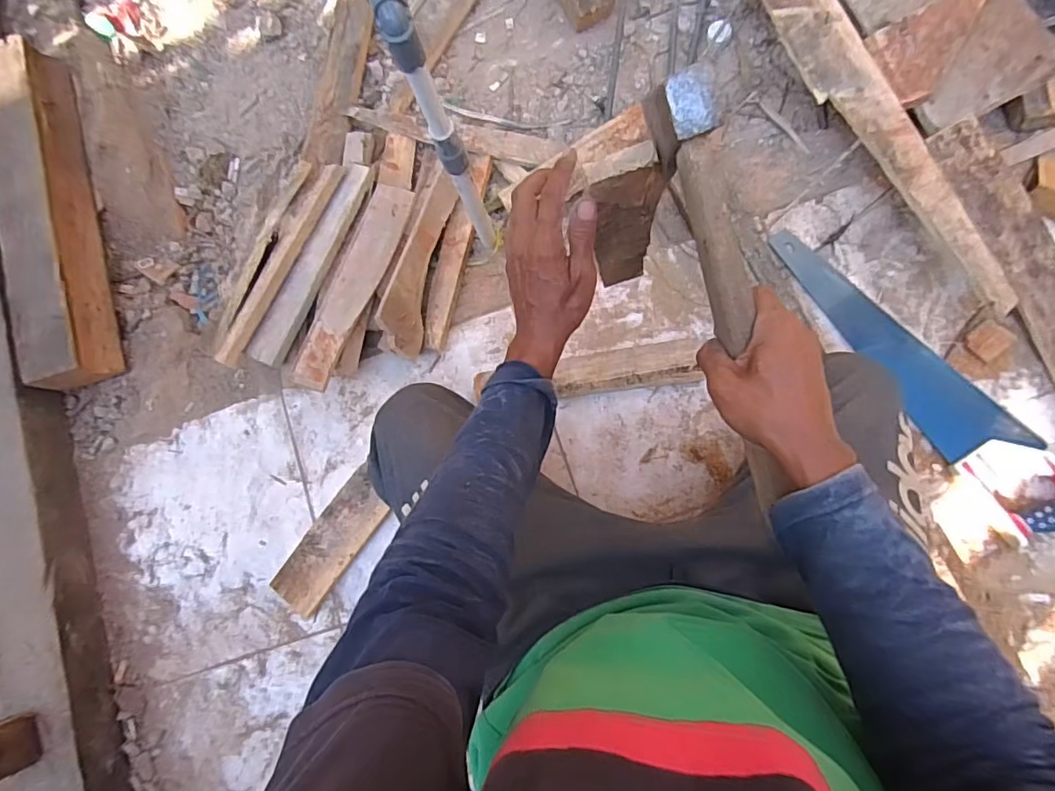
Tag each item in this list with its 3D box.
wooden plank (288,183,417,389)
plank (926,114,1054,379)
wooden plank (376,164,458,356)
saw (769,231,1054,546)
[{"bbox_3d":[-0.264,-0.174,0.804,0.072,0.024,0.346,21,74,-1],"label":"wooden plank"},{"bbox_3d":[0.659,-0.184,0.704,0.079,0.016,0.394,-29,89,9],"label":"plank"},{"bbox_3d":[-0.168,-0.211,0.832,0.059,0.056,0.310,8,72,8],"label":"wooden plank"},{"bbox_3d":[0.547,-0.037,0.741,0.113,0.031,0.536,-36,81,2],"label":"saw"}]

